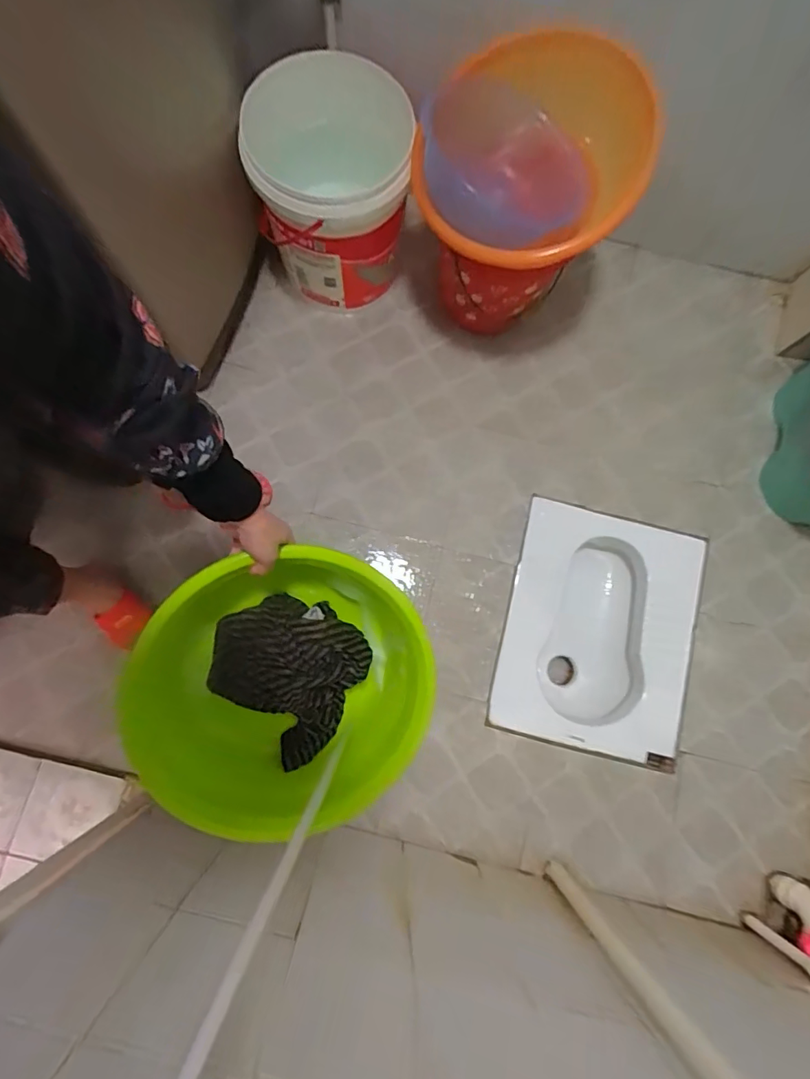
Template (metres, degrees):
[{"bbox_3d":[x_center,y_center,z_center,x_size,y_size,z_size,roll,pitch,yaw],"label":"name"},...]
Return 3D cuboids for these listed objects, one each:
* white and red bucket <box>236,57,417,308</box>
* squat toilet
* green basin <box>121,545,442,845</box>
[{"bbox_3d":[-0.163,-0.708,1.052,0.319,0.368,0.319,0,83,-3],"label":"white and red bucket"},{"bbox_3d":[0.434,0.208,1.180,0.421,0.189,0.513,14,83,-2],"label":"squat toilet"},{"bbox_3d":[-0.151,0.203,0.658,0.333,0.204,0.349,9,80,0],"label":"green basin"}]

